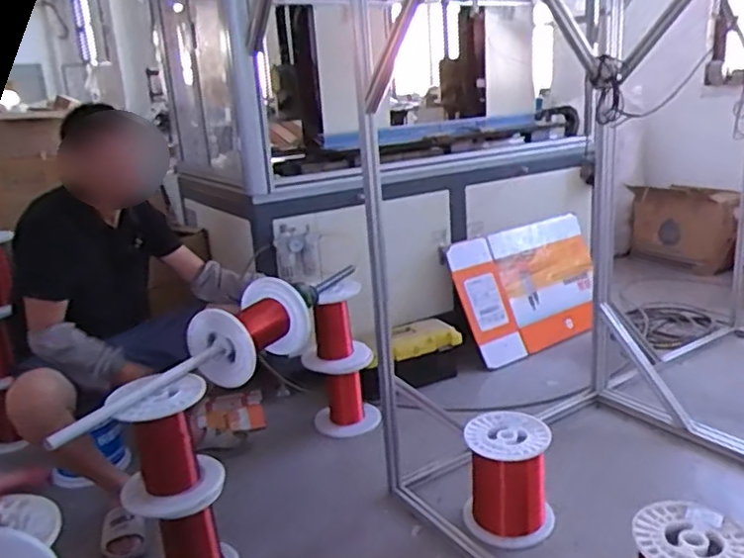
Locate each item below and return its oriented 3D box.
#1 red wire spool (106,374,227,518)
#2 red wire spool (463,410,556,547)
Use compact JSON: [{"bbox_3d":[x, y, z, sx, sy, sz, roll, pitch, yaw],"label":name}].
[{"bbox_3d":[-0.459,0.371,1.408,0.214,0.270,0.209,-11,18,-23],"label":"red wire spool"},{"bbox_3d":[0.328,0.481,1.528,0.202,0.252,0.189,-4,16,1],"label":"red wire spool"}]

